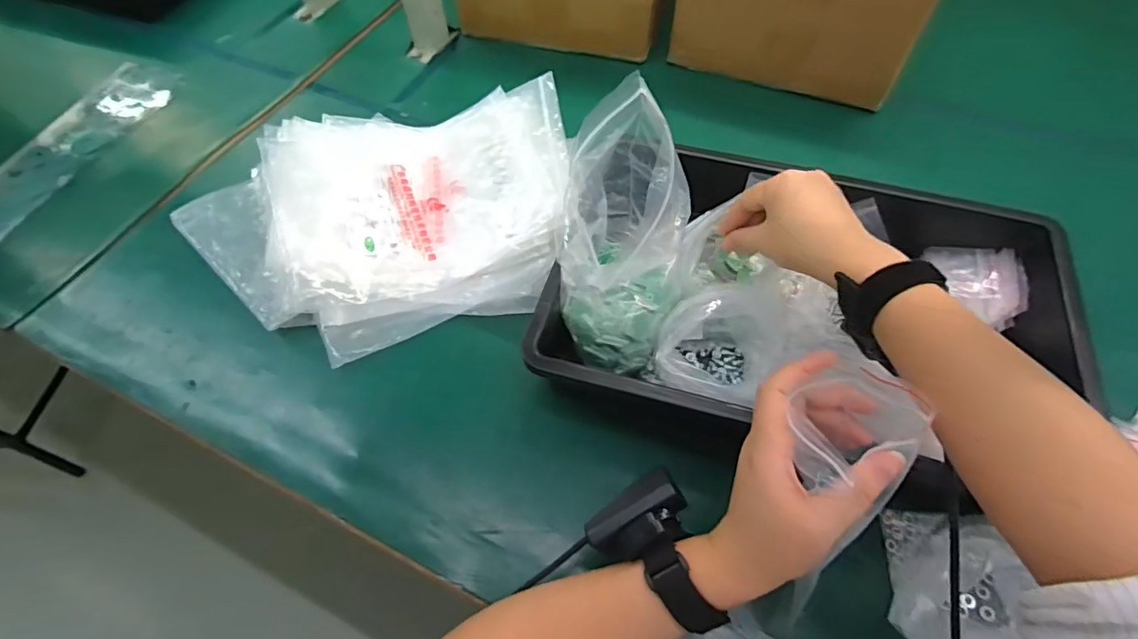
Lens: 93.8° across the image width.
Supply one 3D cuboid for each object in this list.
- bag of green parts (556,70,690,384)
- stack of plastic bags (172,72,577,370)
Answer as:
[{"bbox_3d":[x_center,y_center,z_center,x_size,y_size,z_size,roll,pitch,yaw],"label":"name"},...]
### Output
[{"bbox_3d":[0.048,-0.068,0.449,0.105,0.227,0.085,1,17,-1],"label":"bag of green parts"},{"bbox_3d":[-0.187,-0.117,0.537,0.390,0.070,0.287,-15,70,-5],"label":"stack of plastic bags"}]

